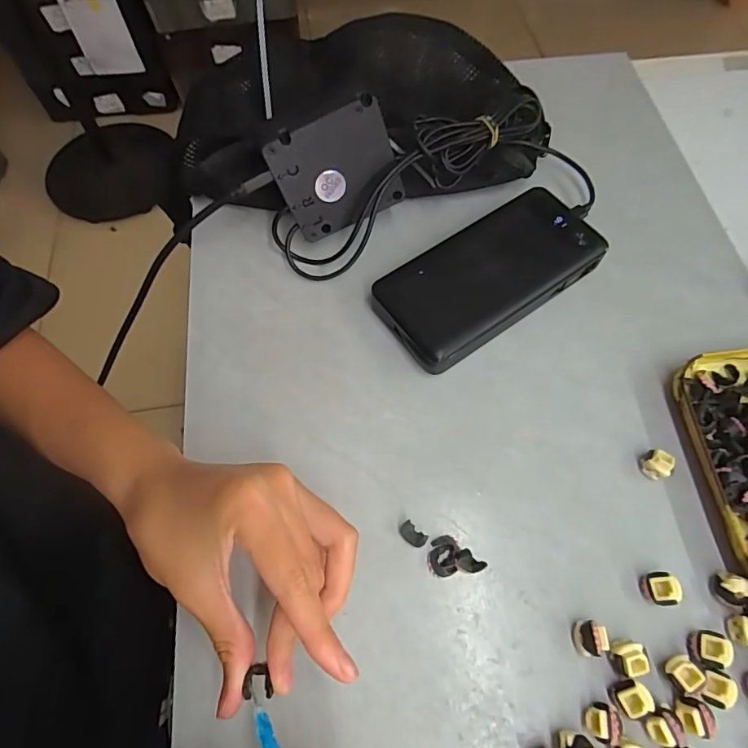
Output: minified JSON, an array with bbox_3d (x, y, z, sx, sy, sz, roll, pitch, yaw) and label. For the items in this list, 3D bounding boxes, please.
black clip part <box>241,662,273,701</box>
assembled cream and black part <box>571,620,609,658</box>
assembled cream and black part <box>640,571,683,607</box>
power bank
[{"bbox_3d":[-0.051,0.135,0.211,0.011,0.005,0.014,-12,65,-6],"label":"black clip part"},{"bbox_3d":[0.110,0.134,0.247,0.013,0.013,0.016,-3,64,-2],"label":"assembled cream and black part"},{"bbox_3d":[0.152,0.114,0.257,0.014,0.015,0.016,6,64,2],"label":"assembled cream and black part"},{"bbox_3d":[0.079,-0.066,0.335,0.157,0.028,0.074,-34,69,-16],"label":"power bank"}]

